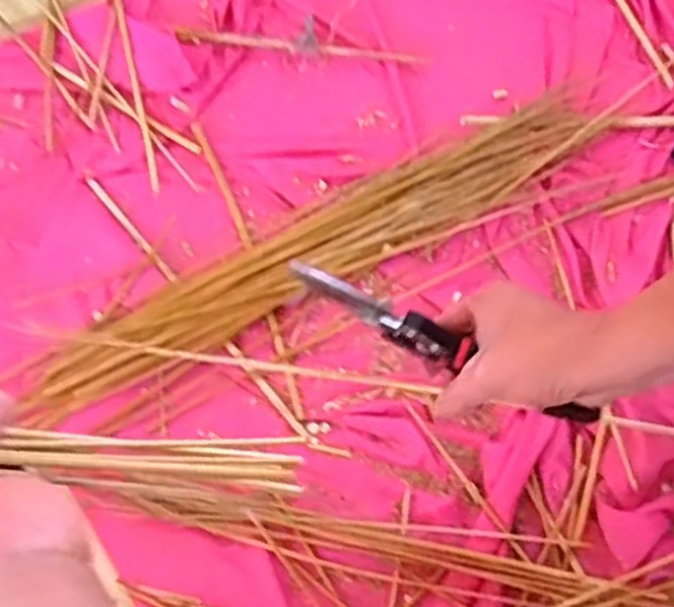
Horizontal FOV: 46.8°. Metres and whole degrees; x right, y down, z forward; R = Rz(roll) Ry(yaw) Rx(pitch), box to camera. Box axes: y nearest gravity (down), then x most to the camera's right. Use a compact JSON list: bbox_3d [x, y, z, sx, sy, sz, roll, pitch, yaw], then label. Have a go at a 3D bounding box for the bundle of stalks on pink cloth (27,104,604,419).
[{"bbox_3d":[-0.021,-0.052,0.766,0.620,0.035,0.094,-28,70,-8],"label":"bundle of stalks on pink cloth"}]

